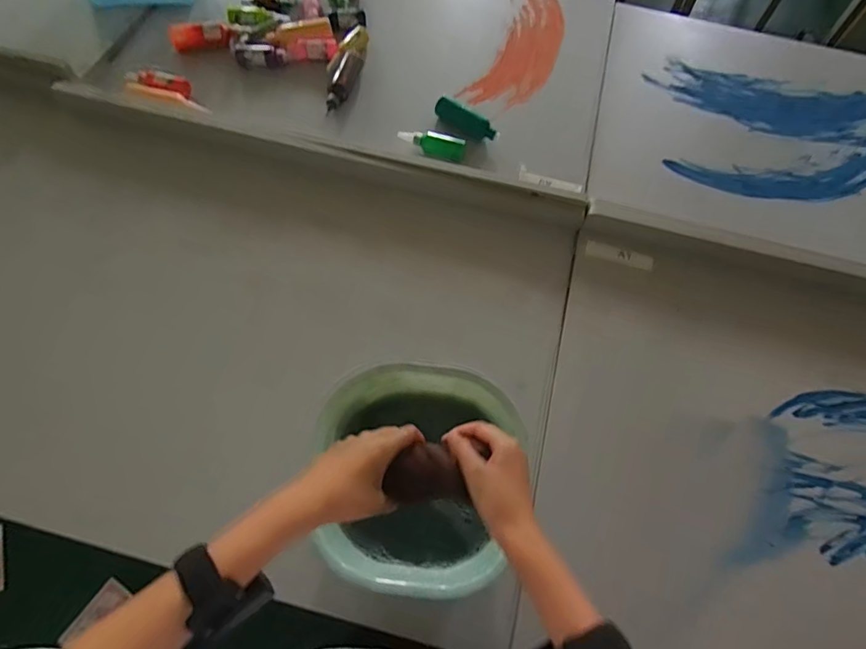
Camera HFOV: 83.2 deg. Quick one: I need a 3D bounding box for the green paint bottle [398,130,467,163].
[{"bbox_3d":[-0.001,-0.305,0.816,0.112,0.033,0.039,23,65,8],"label":"green paint bottle"}]

